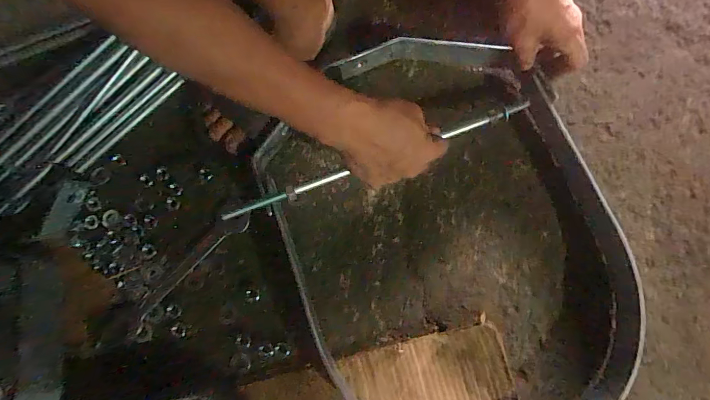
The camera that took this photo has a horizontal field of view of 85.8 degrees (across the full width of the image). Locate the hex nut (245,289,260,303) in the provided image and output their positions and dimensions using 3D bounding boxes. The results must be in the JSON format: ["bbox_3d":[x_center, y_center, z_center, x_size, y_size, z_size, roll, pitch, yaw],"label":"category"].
[{"bbox_3d":[-0.131,0.122,0.486,0.018,0.006,0.017,-5,79,0],"label":"hex nut"}]

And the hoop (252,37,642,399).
[{"bbox_3d":[0.125,0.034,0.471,0.399,0.058,0.532,-22,80,-4],"label":"hoop"}]

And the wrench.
[{"bbox_3d":[-0.220,0.093,0.491,0.035,0.007,0.211,41,82,7],"label":"wrench"}]

